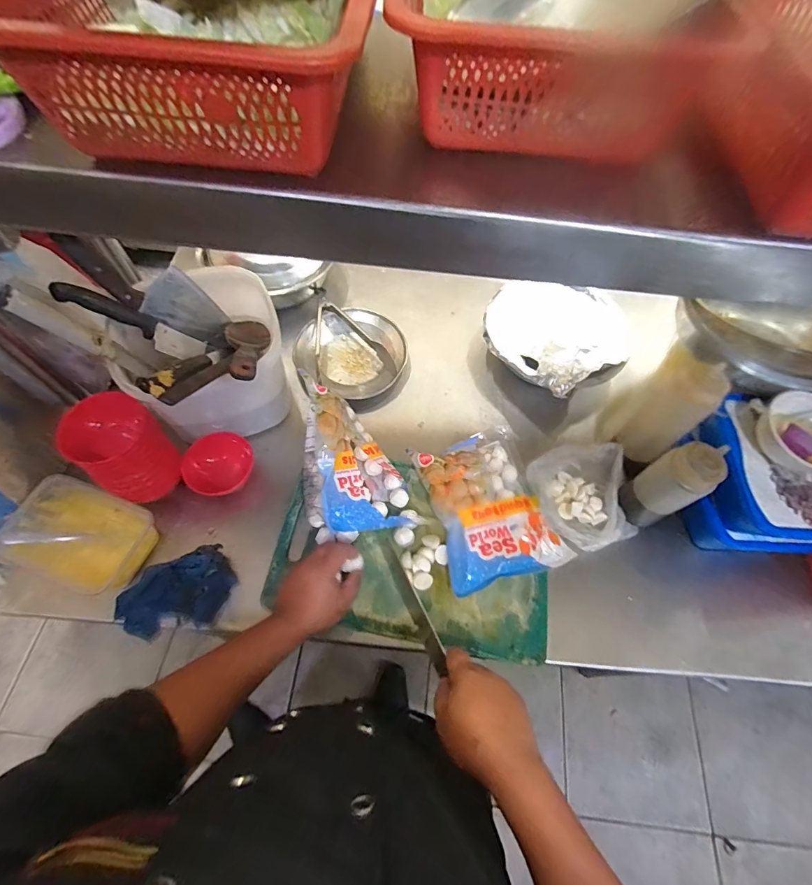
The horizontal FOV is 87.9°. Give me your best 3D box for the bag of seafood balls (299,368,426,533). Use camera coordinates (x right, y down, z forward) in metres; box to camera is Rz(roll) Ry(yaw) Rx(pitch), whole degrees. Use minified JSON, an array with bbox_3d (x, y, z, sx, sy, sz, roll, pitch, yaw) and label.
[{"bbox_3d":[-0.084,0.019,0.620,0.152,0.123,0.217,-13,64,-9],"label":"bag of seafood balls"}]

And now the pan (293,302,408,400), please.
[{"bbox_3d":[-0.108,-0.172,0.780,0.185,0.057,0.194,1,62,-2],"label":"pan"}]

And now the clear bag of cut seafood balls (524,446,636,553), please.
[{"bbox_3d":[0.273,0.083,0.660,0.152,0.068,0.163,-4,63,-5],"label":"clear bag of cut seafood balls"}]

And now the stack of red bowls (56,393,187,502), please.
[{"bbox_3d":[-0.382,0.008,0.578,0.102,0.118,0.108,32,65,13],"label":"stack of red bowls"}]

